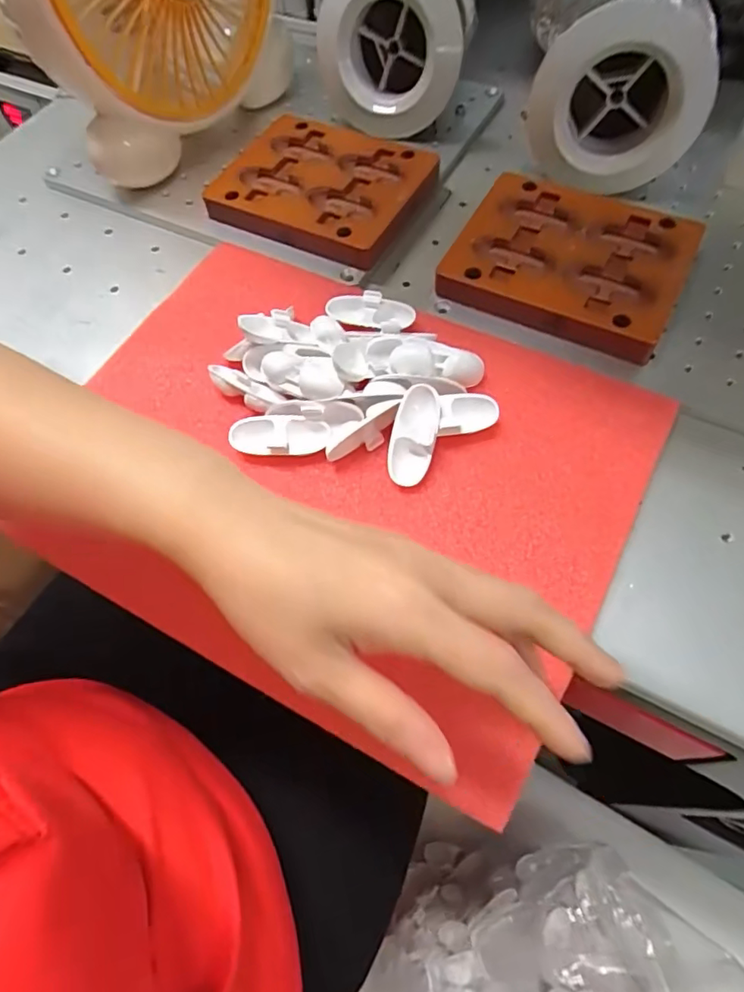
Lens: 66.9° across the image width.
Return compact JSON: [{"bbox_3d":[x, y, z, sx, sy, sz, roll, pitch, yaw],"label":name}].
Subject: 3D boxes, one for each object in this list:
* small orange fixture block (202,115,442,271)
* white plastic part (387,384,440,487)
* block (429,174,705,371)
[{"bbox_3d":[-0.038,-0.248,0.445,0.158,0.022,0.125,23,65,14],"label":"small orange fixture block"},{"bbox_3d":[0.024,-0.035,0.326,0.025,0.010,0.058,13,84,9],"label":"white plastic part"},{"bbox_3d":[0.134,-0.160,0.386,0.146,0.022,0.130,25,65,14],"label":"block"}]

